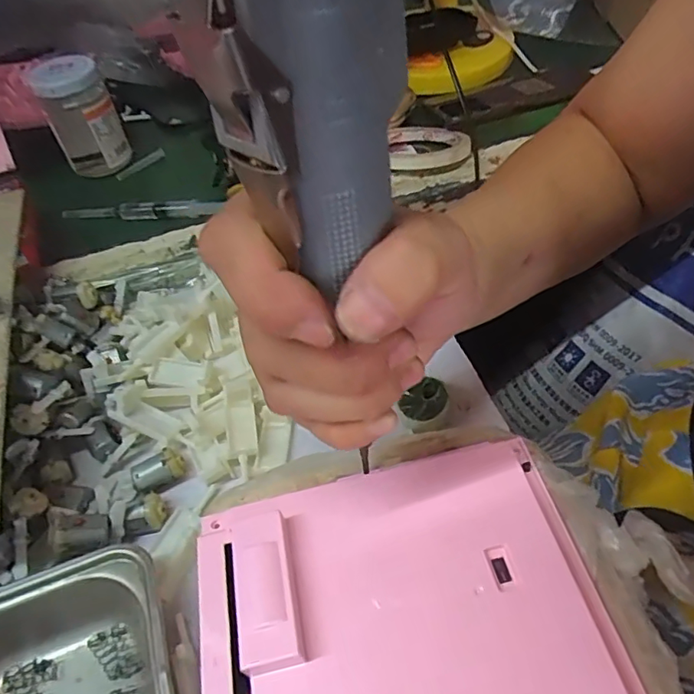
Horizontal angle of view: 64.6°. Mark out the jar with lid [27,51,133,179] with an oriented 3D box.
[{"bbox_3d":[-0.253,-0.221,0.526,0.063,0.093,0.061,-24,51,-14],"label":"jar with lid"}]

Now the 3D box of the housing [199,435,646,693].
[{"bbox_3d":[0.023,0.105,0.217,0.157,0.023,0.125,-9,54,-9],"label":"housing"}]

